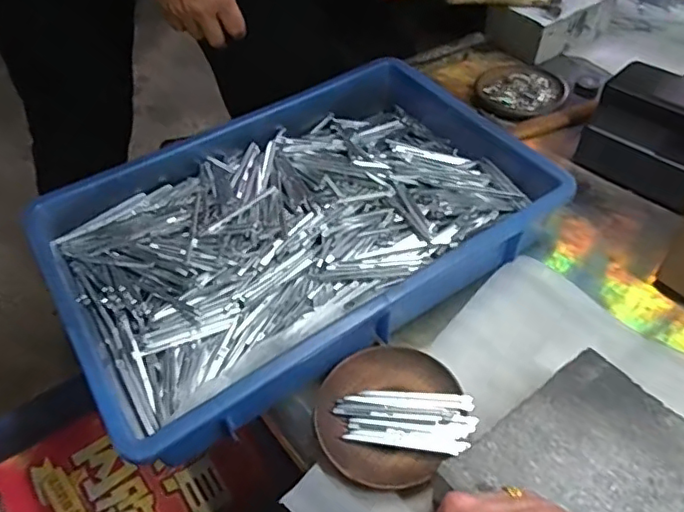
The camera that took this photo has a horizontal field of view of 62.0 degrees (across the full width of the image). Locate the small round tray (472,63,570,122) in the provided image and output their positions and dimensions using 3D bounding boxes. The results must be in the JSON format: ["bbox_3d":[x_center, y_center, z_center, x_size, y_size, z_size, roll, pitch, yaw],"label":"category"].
[{"bbox_3d":[0.229,-0.214,0.732,0.110,0.011,0.127,22,54,21],"label":"small round tray"}]

